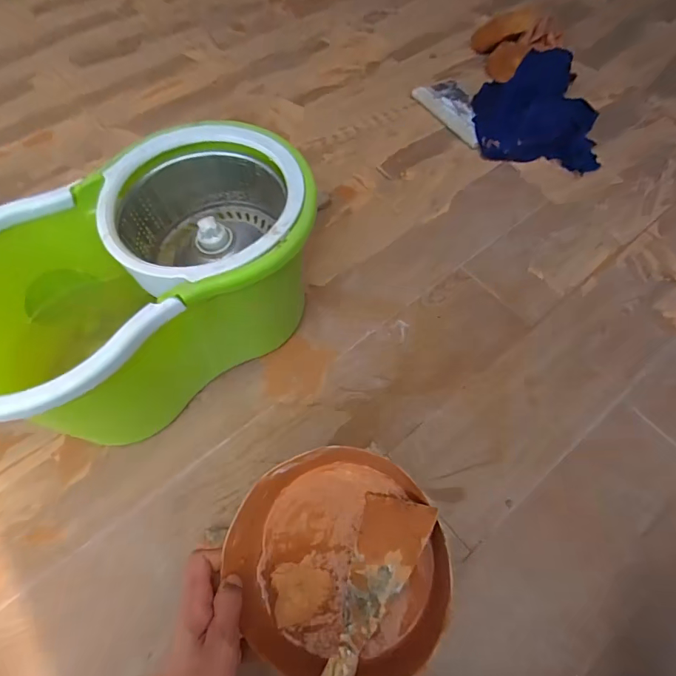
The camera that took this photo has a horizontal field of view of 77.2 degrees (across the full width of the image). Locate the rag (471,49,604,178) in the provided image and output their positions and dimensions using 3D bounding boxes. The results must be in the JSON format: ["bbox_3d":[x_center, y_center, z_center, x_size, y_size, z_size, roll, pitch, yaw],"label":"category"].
[{"bbox_3d":[0.383,-0.458,0.844,0.215,0.055,0.286,0,62,2],"label":"rag"}]

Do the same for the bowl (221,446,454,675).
[{"bbox_3d":[-0.002,0.190,0.363,0.173,0.070,0.169,-1,62,1],"label":"bowl"}]

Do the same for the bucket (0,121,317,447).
[{"bbox_3d":[-0.225,-0.040,0.550,0.418,0.267,0.264,-42,68,-18],"label":"bucket"}]

